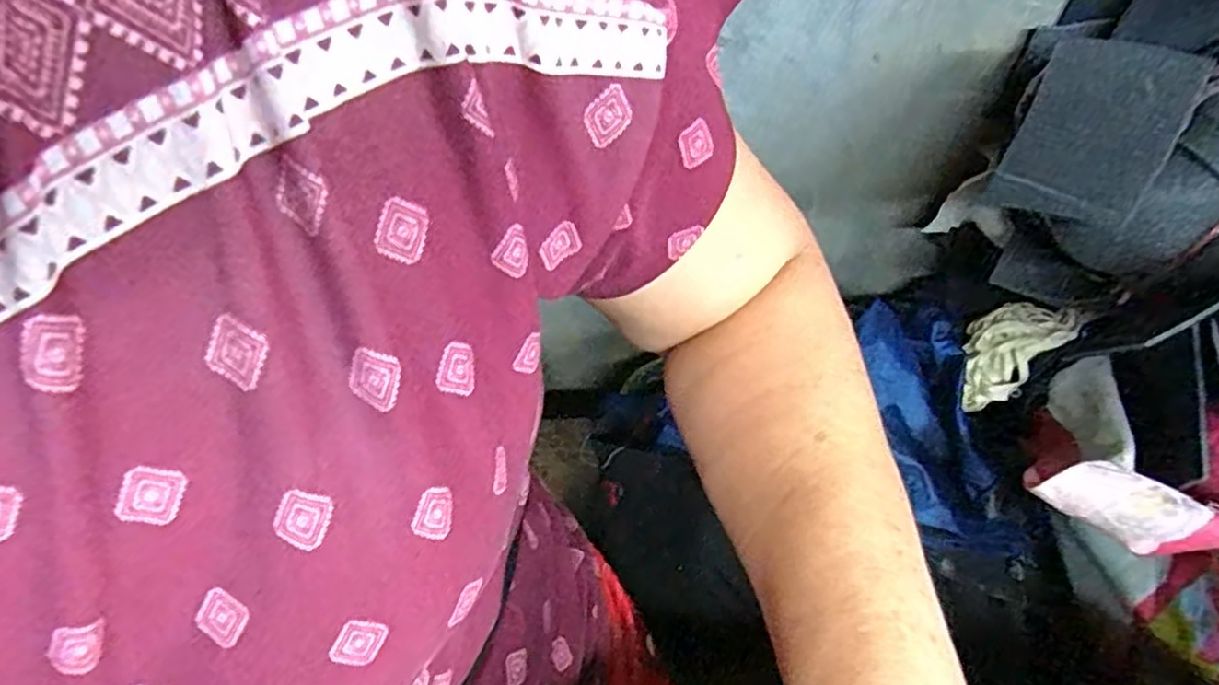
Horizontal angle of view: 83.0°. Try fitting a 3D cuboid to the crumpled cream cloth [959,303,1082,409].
[{"bbox_3d":[0.287,0.006,0.498,0.061,0.045,0.088,32,61,27],"label":"crumpled cream cloth"}]

